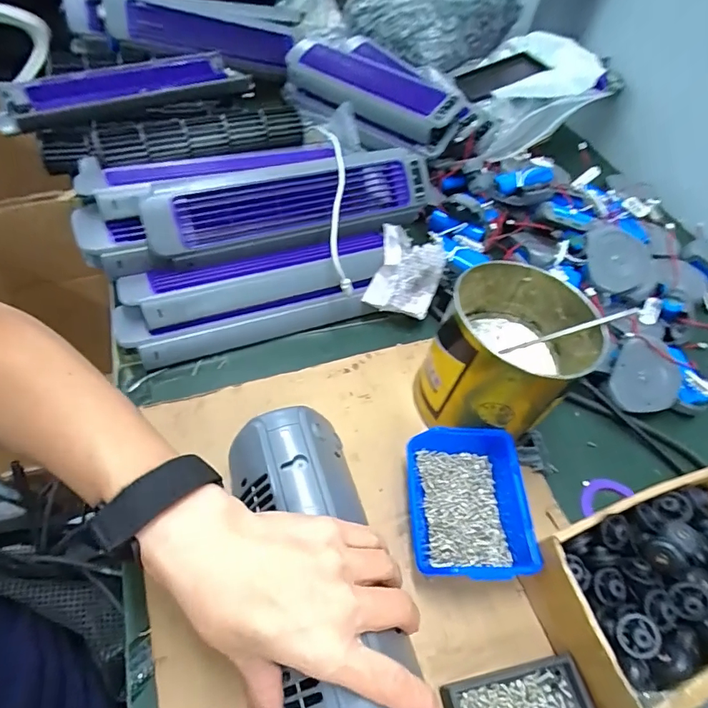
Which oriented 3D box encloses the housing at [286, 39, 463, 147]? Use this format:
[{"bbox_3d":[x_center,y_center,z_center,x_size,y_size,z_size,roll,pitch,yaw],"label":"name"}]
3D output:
[{"bbox_3d":[0.017,-0.377,0.628,0.284,0.049,0.073,38,57,19],"label":"housing"}]

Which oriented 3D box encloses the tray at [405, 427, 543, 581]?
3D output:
[{"bbox_3d":[0.089,0.119,0.352,0.087,0.045,0.111,2,53,-6],"label":"tray"}]

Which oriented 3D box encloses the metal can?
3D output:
[{"bbox_3d":[0.129,0.006,0.400,0.119,0.115,0.130,4,53,-5],"label":"metal can"}]

